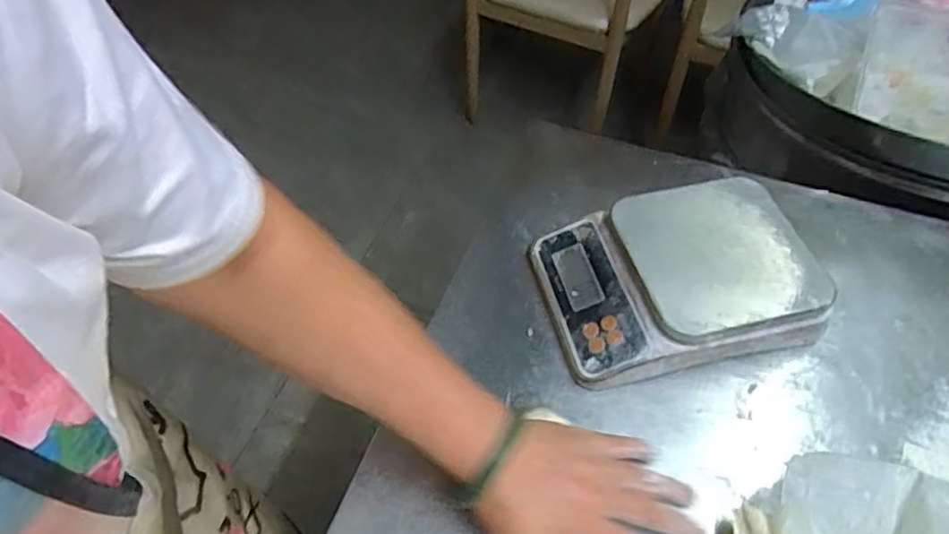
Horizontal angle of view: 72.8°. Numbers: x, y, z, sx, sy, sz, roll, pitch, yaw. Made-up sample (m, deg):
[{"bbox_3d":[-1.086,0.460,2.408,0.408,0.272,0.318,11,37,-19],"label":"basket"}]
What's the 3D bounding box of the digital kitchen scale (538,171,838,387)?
[{"bbox_3d":[0.168,0.009,0.545,0.213,0.058,0.154,-12,53,-9],"label":"digital kitchen scale"}]

